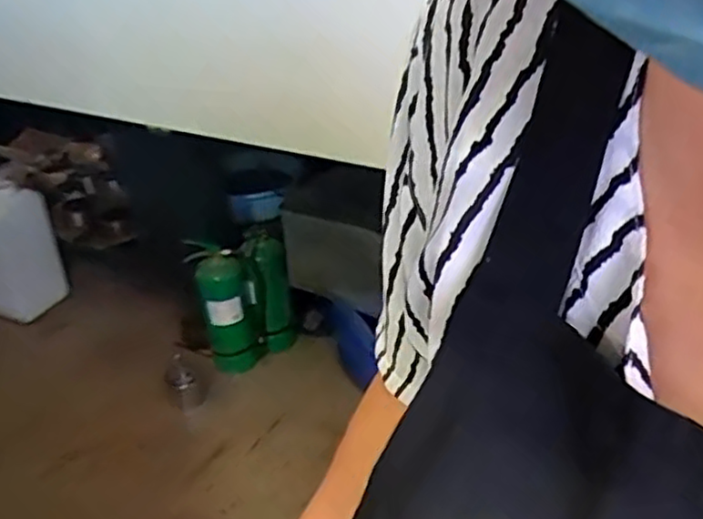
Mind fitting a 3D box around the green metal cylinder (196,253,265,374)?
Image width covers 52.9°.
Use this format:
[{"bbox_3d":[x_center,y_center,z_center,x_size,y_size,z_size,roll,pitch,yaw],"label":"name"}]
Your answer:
[{"bbox_3d":[-0.321,0.161,1.856,0.128,0.340,0.099,-8,32,-6],"label":"green metal cylinder"}]

